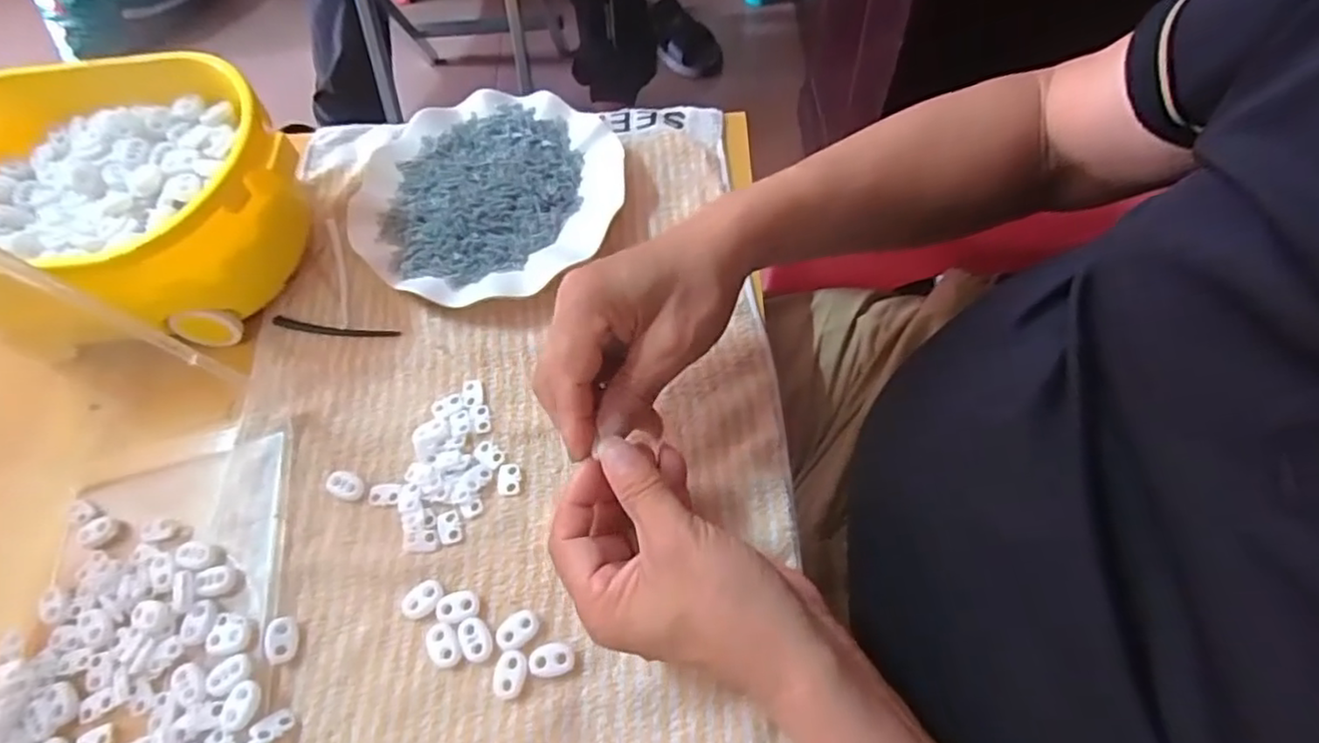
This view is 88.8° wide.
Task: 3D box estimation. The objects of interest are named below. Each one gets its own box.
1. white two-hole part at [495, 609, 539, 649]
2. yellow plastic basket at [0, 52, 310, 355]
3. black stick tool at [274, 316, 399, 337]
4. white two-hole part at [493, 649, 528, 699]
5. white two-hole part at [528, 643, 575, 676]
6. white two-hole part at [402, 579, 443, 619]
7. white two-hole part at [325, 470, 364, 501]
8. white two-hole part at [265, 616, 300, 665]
[{"bbox_3d":[-0.073,0.133,0.347,0.022,0.007,0.016,-34,65,-13],"label":"white two-hole part"},{"bbox_3d":[-0.348,-0.103,0.429,0.250,0.098,0.171,5,63,7],"label":"yellow plastic basket"},{"bbox_3d":[-0.213,-0.028,0.442,0.087,0.004,0.009,8,63,6],"label":"black stick tool"},{"bbox_3d":[-0.075,0.151,0.337,0.016,0.006,0.022,7,63,8],"label":"white two-hole part"},{"bbox_3d":[-0.054,0.145,0.340,0.022,0.006,0.015,-4,62,2],"label":"white two-hole part"},{"bbox_3d":[-0.125,0.121,0.357,0.016,0.005,0.022,34,69,20],"label":"white two-hole part"},{"bbox_3d":[-0.181,0.066,0.388,0.023,0.005,0.014,19,65,13],"label":"white two-hole part"},{"bbox_3d":[-0.196,0.139,0.349,0.016,0.006,0.022,8,60,-24],"label":"white two-hole part"}]

